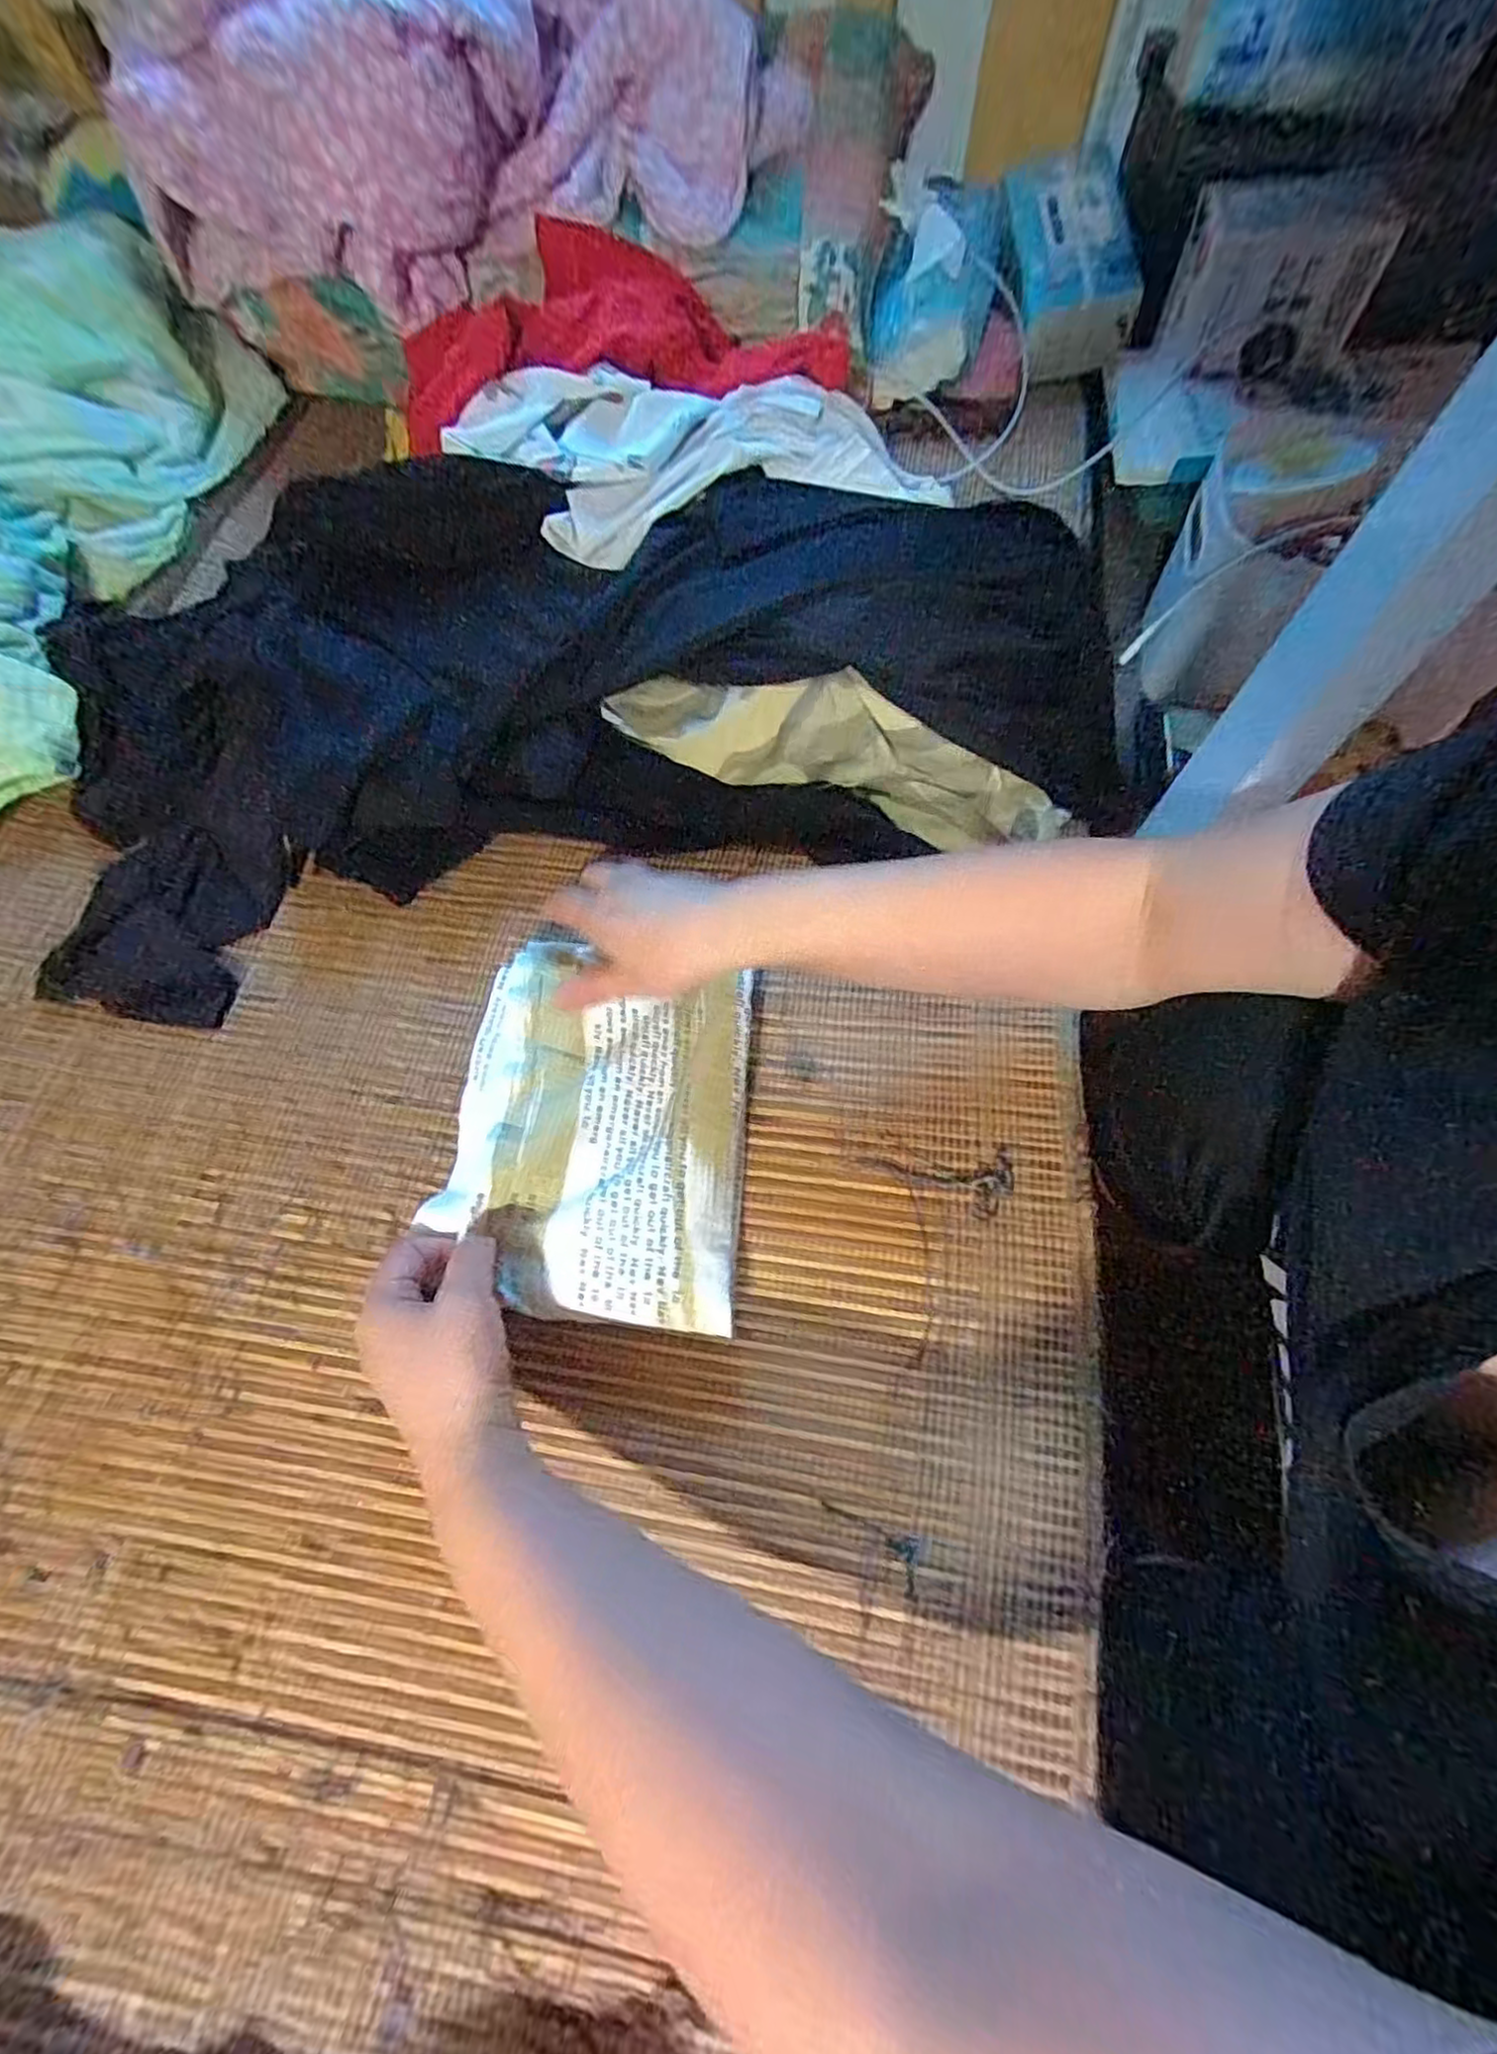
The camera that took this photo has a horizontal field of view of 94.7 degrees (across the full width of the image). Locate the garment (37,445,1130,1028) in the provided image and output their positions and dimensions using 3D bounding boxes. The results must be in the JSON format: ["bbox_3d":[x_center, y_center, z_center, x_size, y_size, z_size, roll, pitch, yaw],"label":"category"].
[{"bbox_3d":[-0.133,-0.244,0.485,0.710,0.106,0.359,-11,67,-4],"label":"garment"}]

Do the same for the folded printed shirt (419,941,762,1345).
[{"bbox_3d":[-0.080,0.048,0.374,0.157,0.028,0.198,5,67,2],"label":"folded printed shirt"}]

